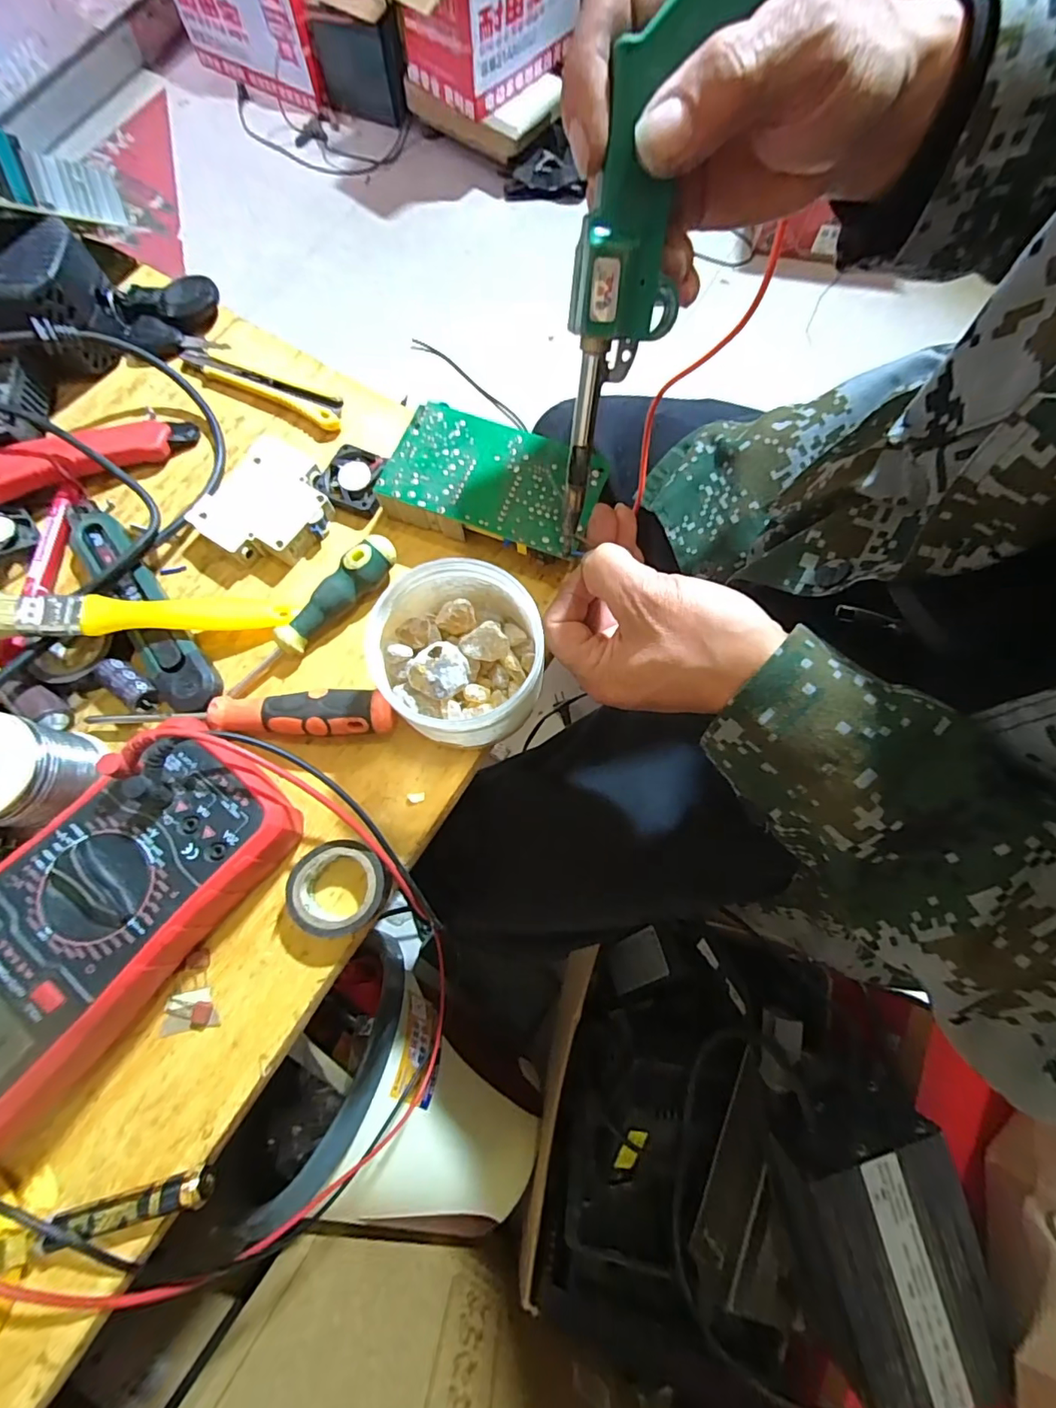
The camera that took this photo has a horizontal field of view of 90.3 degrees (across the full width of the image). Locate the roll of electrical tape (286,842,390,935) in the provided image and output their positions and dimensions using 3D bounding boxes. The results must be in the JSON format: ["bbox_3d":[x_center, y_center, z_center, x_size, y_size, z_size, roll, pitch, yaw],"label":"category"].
[{"bbox_3d":[-0.094,0.093,0.267,0.051,0.018,0.044,-3,74,0],"label":"roll of electrical tape"}]

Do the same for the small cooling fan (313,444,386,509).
[{"bbox_3d":[-0.110,-0.144,0.334,0.040,0.008,0.039,17,75,5],"label":"small cooling fan"}]

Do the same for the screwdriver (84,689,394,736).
[{"bbox_3d":[-0.153,0.007,0.281,0.163,0.018,0.024,-2,74,0],"label":"screwdriver"}]

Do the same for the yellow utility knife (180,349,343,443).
[{"bbox_3d":[-0.184,-0.212,0.358,0.127,0.012,0.028,22,75,7],"label":"yellow utility knife"}]

